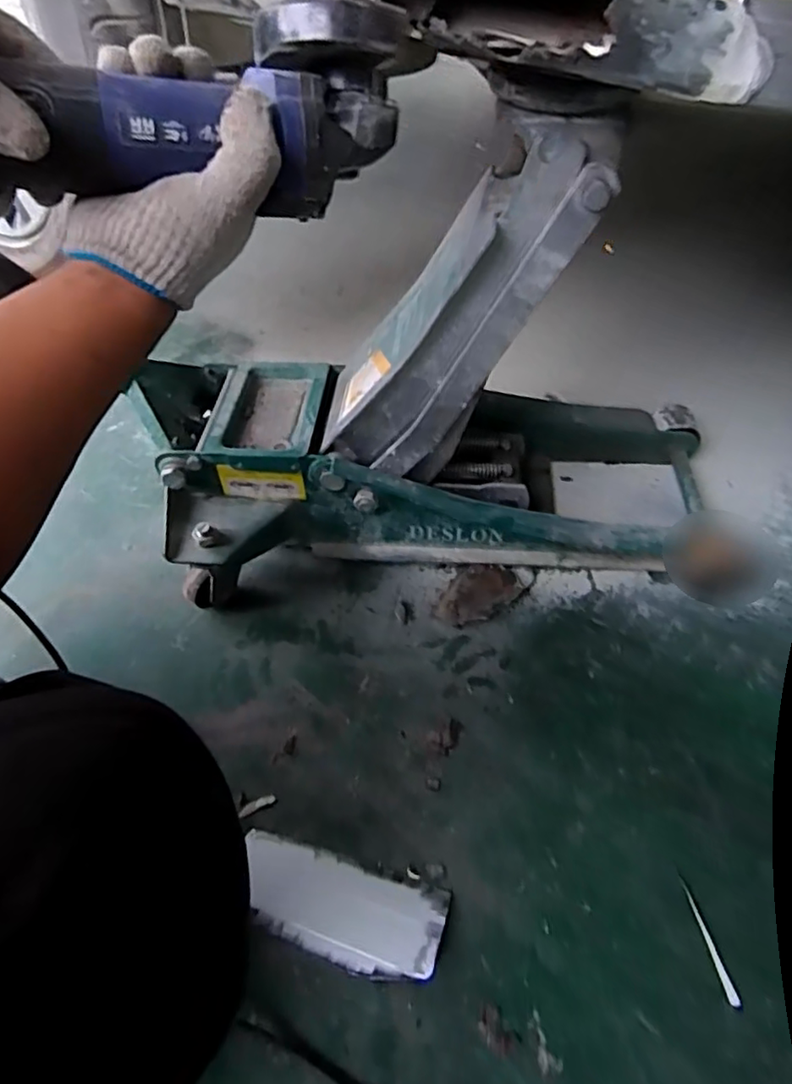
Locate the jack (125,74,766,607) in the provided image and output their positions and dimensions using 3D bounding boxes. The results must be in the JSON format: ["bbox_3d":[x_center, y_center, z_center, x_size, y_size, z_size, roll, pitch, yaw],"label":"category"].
[{"bbox_3d":[0.063,-0.161,0.580,0.635,0.427,0.256,-2,51,2],"label":"jack"}]

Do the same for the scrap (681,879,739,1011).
[{"bbox_3d":[0.237,0.302,0.460,0.008,0.006,0.081,-9,51,-3],"label":"scrap"}]

